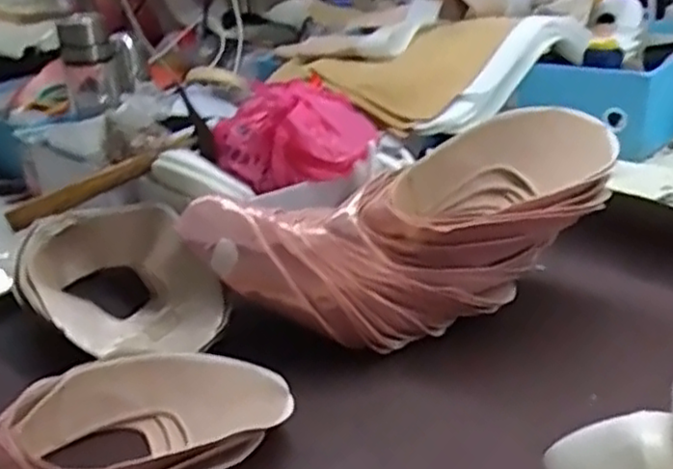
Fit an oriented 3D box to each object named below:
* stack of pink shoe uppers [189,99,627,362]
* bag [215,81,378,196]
[{"bbox_3d":[0.058,0.005,0.633,0.372,0.144,0.113,-10,25,-7],"label":"stack of pink shoe uppers"},{"bbox_3d":[-0.050,-0.115,0.812,0.177,0.081,0.132,-7,25,-2],"label":"bag"}]

